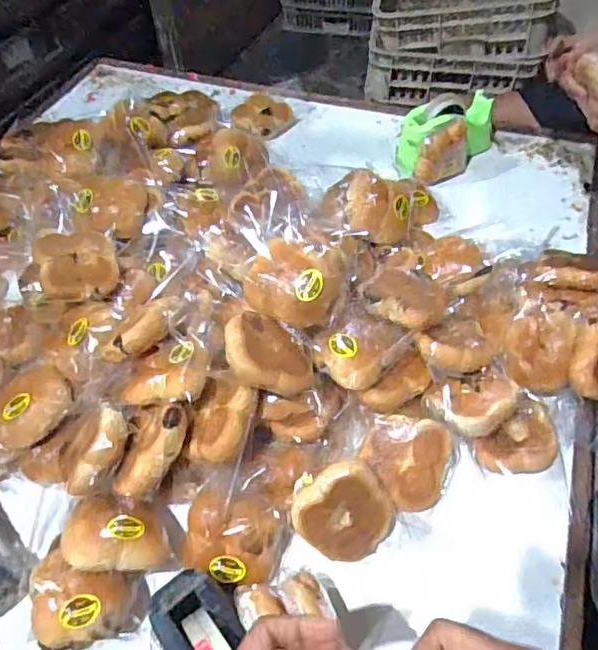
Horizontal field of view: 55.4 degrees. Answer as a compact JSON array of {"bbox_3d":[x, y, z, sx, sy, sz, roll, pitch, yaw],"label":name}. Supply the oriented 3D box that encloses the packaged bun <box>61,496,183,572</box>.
[{"bbox_3d":[-0.200,0.241,0.652,0.128,0.055,0.089,18,32,-32],"label":"packaged bun"}]

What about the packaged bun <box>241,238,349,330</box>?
[{"bbox_3d":[-0.005,-0.052,0.728,0.115,0.071,0.104,19,54,17],"label":"packaged bun"}]

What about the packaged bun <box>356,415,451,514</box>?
[{"bbox_3d":[0.134,0.170,0.719,0.104,0.030,0.109,17,88,12],"label":"packaged bun"}]

